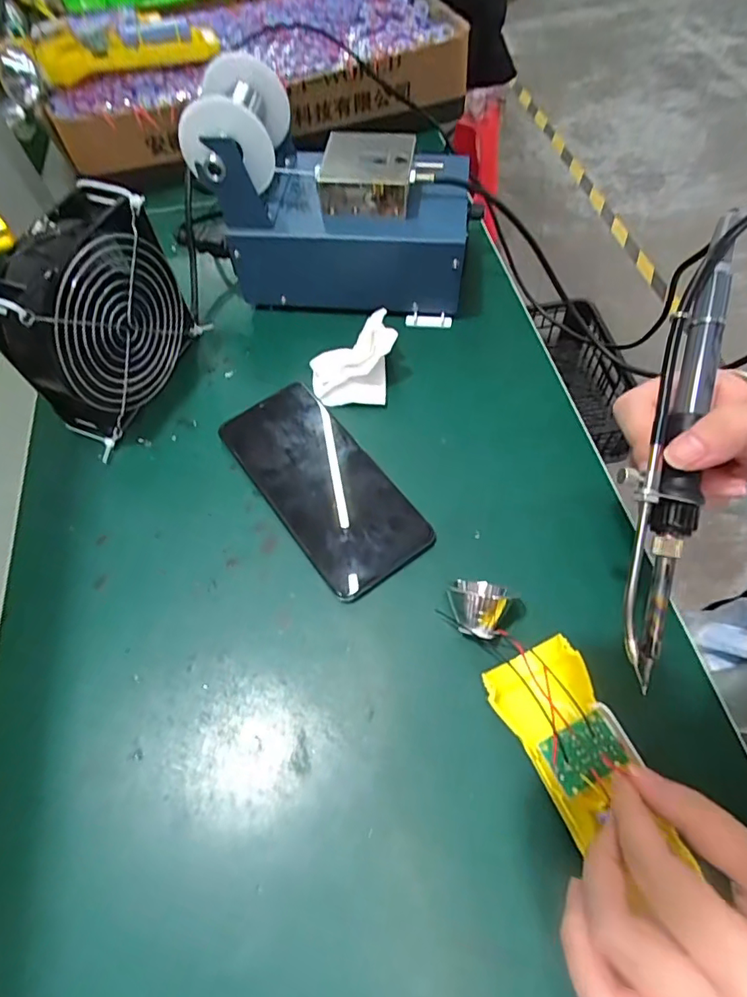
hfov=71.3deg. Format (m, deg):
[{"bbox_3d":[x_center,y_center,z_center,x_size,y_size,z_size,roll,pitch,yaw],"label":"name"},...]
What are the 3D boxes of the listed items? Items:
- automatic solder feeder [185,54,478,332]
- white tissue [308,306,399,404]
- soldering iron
[{"bbox_3d":[-0.029,-0.229,0.403,0.213,0.130,0.113,10,62,8],"label":"automatic solder feeder"},{"bbox_3d":[-0.016,-0.101,0.383,0.063,0.041,0.055,-2,61,2],"label":"white tissue"},{"bbox_3d":[0.131,-0.030,0.229,0.030,0.016,0.209,12,86,7],"label":"soldering iron"}]

